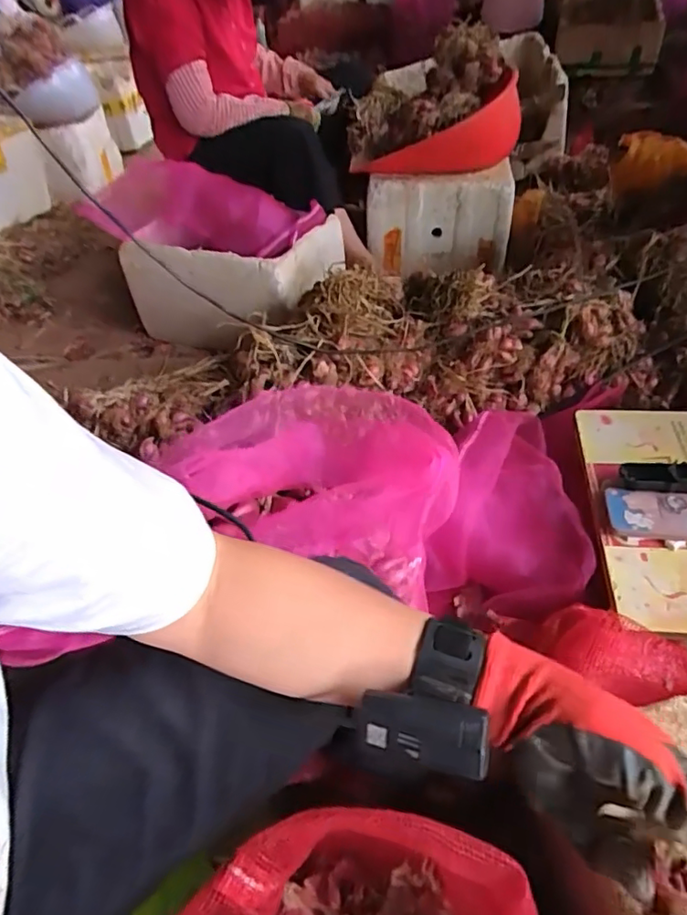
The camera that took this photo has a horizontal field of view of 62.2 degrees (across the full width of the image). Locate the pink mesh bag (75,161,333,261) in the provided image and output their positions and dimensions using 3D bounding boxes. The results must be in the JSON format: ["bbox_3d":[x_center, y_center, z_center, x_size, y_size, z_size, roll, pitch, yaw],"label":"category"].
[{"bbox_3d":[-0.356,-0.597,1.369,0.586,0.121,0.232,13,49,18],"label":"pink mesh bag"}]

